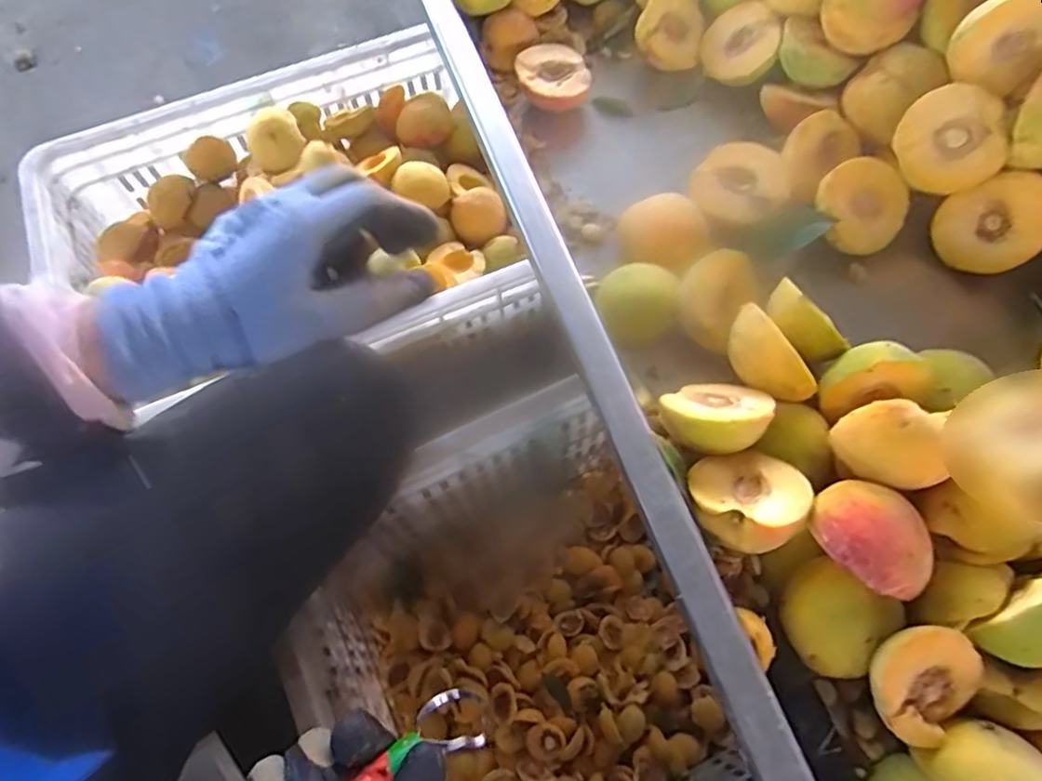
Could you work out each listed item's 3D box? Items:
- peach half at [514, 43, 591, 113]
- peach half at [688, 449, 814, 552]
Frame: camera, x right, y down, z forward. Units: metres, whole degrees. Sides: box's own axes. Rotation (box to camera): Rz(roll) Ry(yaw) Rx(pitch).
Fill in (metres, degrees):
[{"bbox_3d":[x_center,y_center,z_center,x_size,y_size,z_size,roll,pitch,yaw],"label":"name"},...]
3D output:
[{"bbox_3d":[0.026,-0.240,0.491,0.056,0.031,0.049,7,68,4],"label":"peach half"},{"bbox_3d":[0.120,0.057,0.334,0.058,0.023,0.057,18,38,31],"label":"peach half"}]

